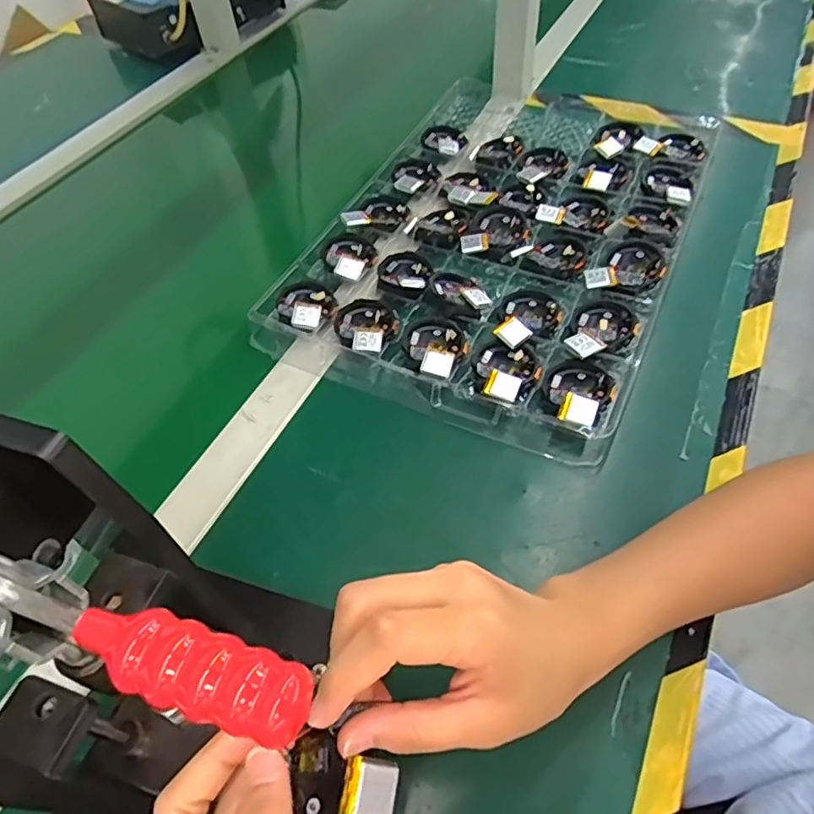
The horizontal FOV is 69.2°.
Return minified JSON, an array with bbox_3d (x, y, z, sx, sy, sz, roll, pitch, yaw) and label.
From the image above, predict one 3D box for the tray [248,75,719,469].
[{"bbox_3d":[0.097,-0.183,0.548,0.294,0.023,0.451,19,57,19],"label":"tray"}]

